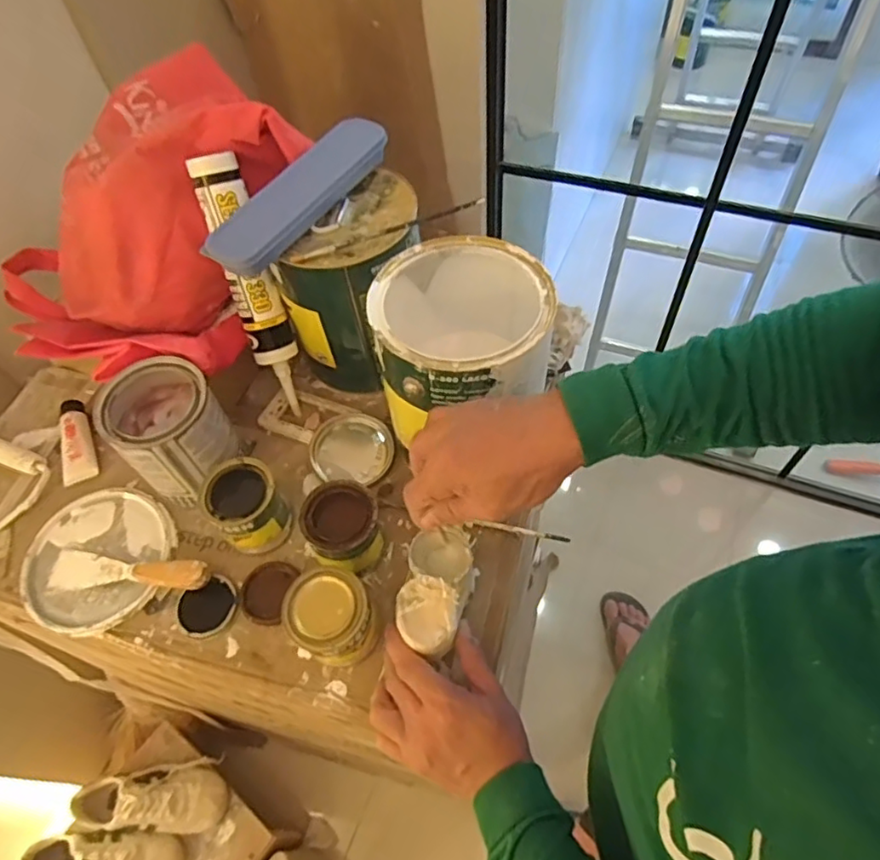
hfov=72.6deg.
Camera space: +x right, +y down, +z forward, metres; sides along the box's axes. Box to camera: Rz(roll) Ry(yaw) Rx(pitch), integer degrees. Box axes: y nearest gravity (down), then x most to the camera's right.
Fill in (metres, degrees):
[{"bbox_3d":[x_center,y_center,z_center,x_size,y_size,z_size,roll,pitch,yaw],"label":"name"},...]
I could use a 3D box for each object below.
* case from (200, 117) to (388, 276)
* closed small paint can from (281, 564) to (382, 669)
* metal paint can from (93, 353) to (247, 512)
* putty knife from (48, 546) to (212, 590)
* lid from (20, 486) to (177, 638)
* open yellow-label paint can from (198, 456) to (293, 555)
[{"bbox_3d":[-0.136,-0.233,0.589,0.053,0.042,0.229,27,63,21],"label":"case"},{"bbox_3d":[-0.093,0.167,0.536,0.068,0.093,0.070,-2,56,3],"label":"closed small paint can"},{"bbox_3d":[-0.276,0.001,0.624,0.114,0.121,0.102,32,65,23],"label":"metal paint can"},{"bbox_3d":[-0.312,0.143,0.598,0.170,0.020,0.040,6,57,9],"label":"putty knife"},{"bbox_3d":[-0.357,0.132,0.625,0.143,0.012,0.149,-2,56,3],"label":"lid"},{"bbox_3d":[-0.193,0.076,0.601,0.069,0.081,0.069,-2,56,3],"label":"open yellow-label paint can"}]

